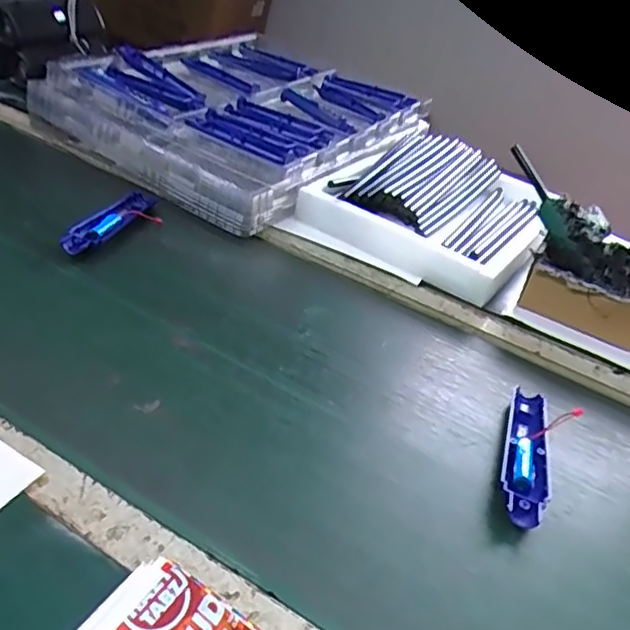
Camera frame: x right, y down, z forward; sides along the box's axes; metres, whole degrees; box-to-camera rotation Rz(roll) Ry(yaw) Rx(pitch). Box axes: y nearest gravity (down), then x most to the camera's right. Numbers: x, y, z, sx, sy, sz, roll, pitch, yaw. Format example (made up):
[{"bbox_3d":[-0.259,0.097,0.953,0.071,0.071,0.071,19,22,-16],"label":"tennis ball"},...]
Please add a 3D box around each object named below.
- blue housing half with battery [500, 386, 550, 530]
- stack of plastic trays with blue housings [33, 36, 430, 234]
[{"bbox_3d":[0.187,0.123,0.539,0.038,0.026,0.162,21,35,10],"label":"blue housing half with battery"},{"bbox_3d":[-0.108,-0.355,1.042,0.445,0.101,0.597,29,37,21],"label":"stack of plastic trays with blue housings"}]

